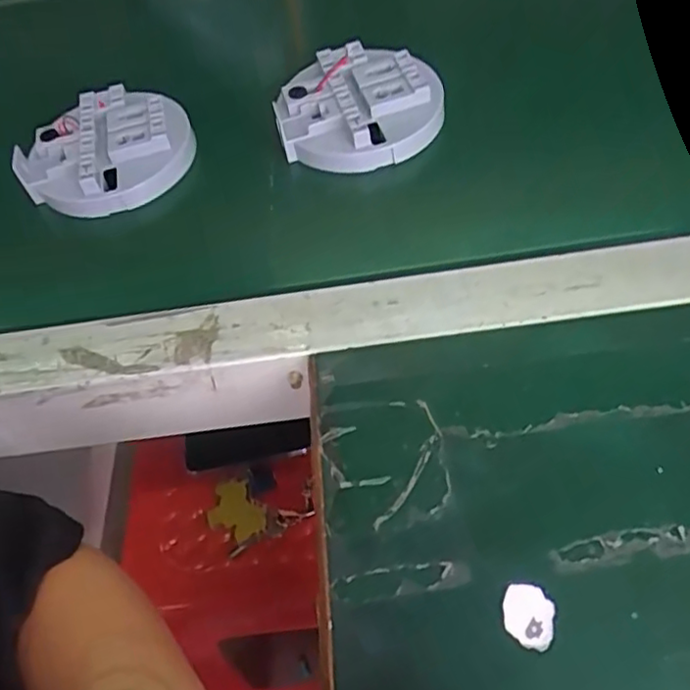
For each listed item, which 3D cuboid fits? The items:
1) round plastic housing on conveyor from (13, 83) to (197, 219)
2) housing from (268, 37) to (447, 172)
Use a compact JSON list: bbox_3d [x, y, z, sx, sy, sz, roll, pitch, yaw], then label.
[{"bbox_3d":[-0.151,-0.125,0.410,0.099,0.022,0.099,-1,63,2],"label":"round plastic housing on conveyor"},{"bbox_3d":[0.010,-0.151,0.403,0.100,0.022,0.095,-1,63,2],"label":"housing"}]

